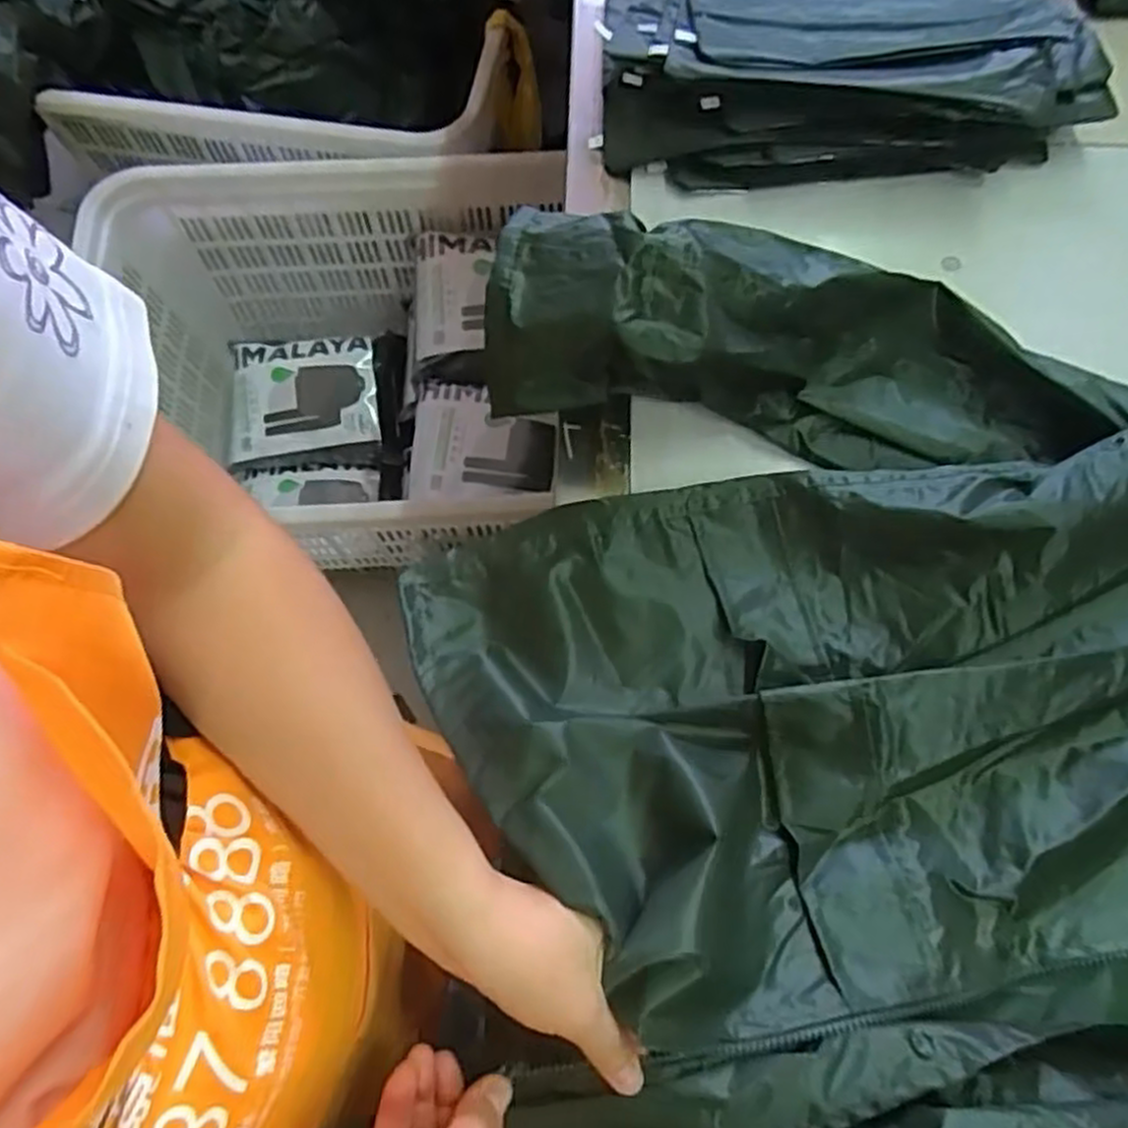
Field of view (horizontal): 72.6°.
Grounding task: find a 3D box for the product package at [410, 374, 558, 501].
[{"bbox_3d":[-0.120,-0.175,1.134,0.227,0.033,0.187,3,68,10],"label":"product package"}]

